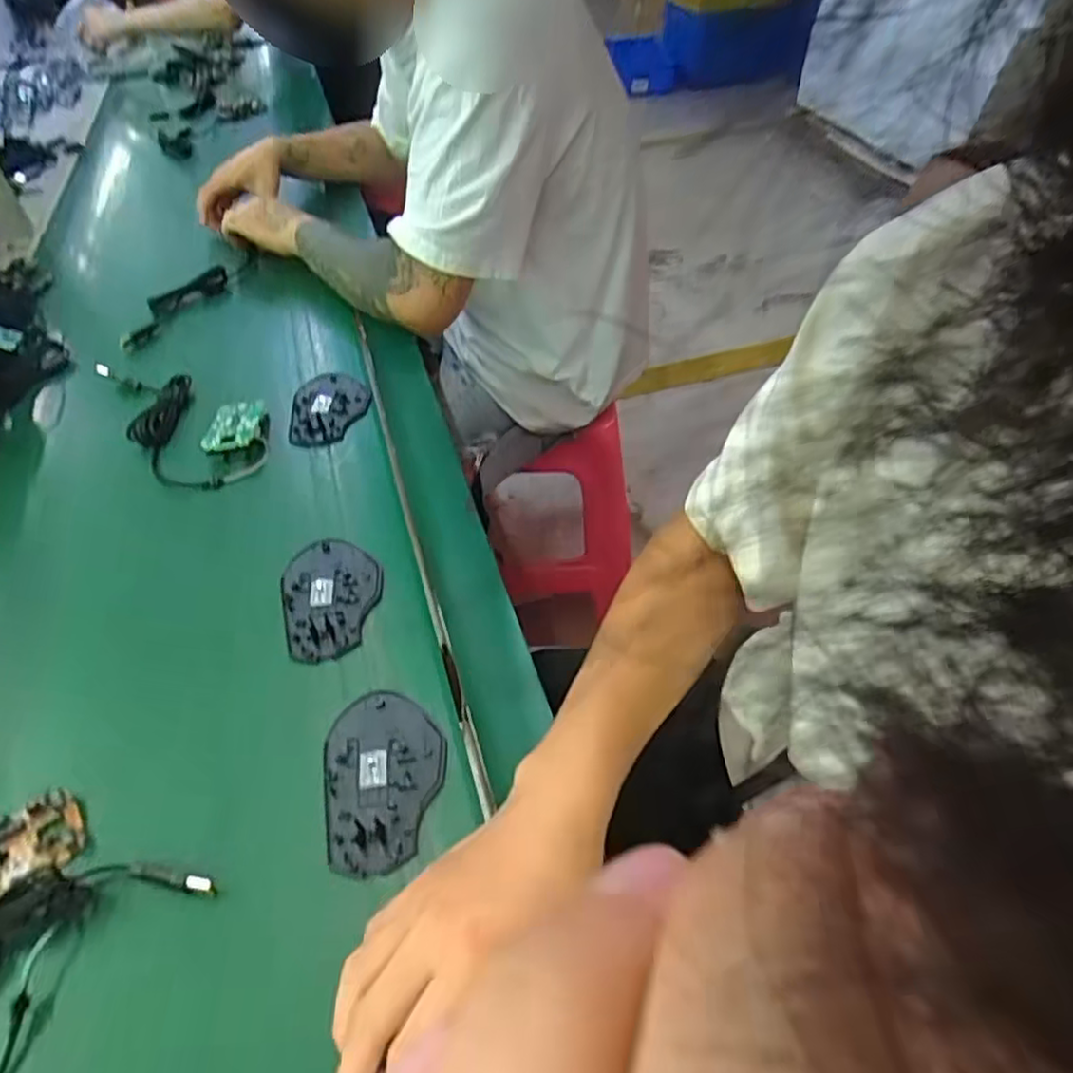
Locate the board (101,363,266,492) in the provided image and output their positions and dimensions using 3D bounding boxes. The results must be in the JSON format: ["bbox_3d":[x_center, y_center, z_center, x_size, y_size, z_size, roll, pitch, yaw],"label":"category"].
[{"bbox_3d":[-0.350,-0.128,0.660,0.110,0.034,0.261,-37,54,-27],"label":"board"}]

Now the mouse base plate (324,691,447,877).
[{"bbox_3d":[-0.091,0.143,0.405,0.070,0.008,0.106,-10,46,-5],"label":"mouse base plate"}]

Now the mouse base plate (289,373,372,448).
[{"bbox_3d":[-0.206,-0.125,0.651,0.077,0.012,0.105,11,48,12],"label":"mouse base plate"}]

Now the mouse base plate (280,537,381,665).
[{"bbox_3d":[-0.151,0.042,0.497,0.070,0.006,0.106,-13,47,-8],"label":"mouse base plate"}]

